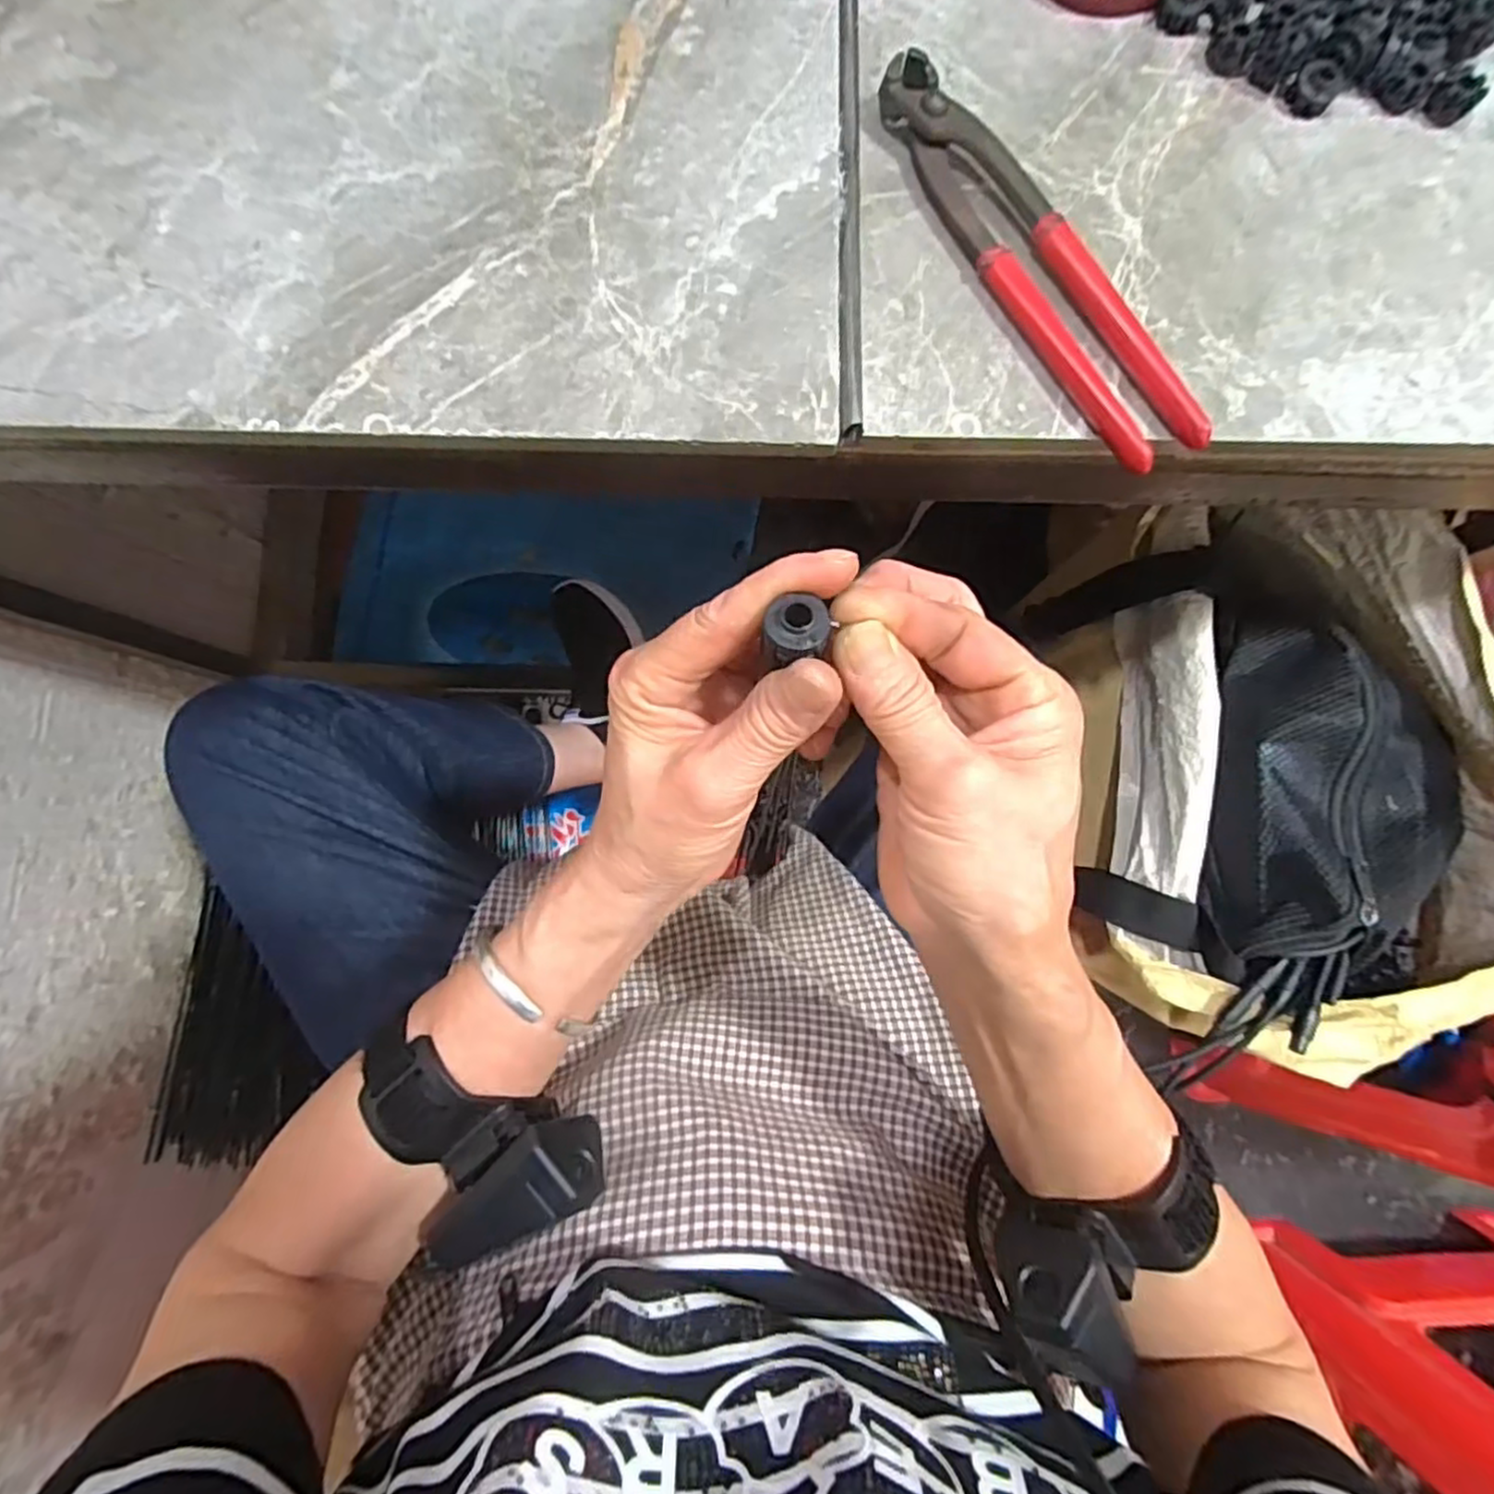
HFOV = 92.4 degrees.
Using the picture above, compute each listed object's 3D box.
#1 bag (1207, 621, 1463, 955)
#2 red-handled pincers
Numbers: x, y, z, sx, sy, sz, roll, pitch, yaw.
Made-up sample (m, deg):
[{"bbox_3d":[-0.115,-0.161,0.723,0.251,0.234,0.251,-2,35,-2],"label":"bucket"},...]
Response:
[{"bbox_3d":[0.382,0.027,0.465,0.141,0.069,0.222,12,83,1],"label":"bag"},{"bbox_3d":[0.118,-0.201,0.298,0.035,0.016,0.200,-34,85,-4],"label":"red-handled pincers"}]

